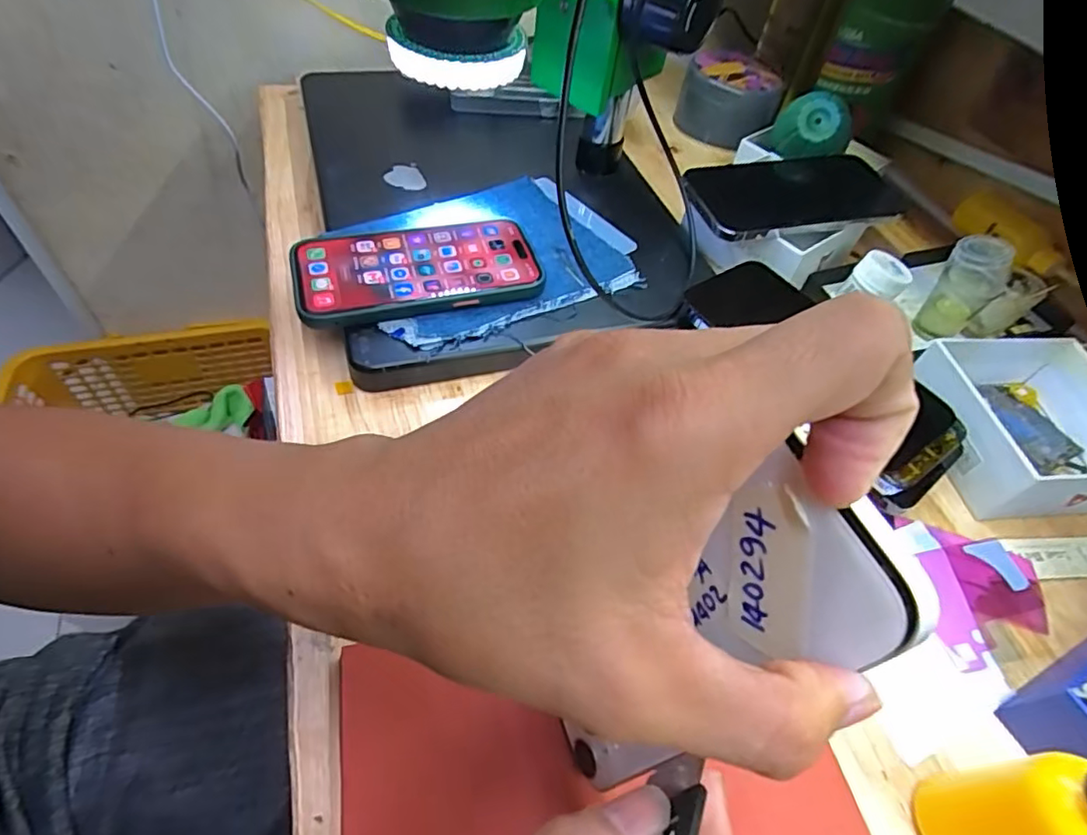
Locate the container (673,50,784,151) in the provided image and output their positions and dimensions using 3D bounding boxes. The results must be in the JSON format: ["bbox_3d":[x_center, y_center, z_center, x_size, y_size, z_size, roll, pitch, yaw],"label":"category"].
[{"bbox_3d":[0.181,-0.310,0.559,0.076,0.063,0.075,3,52,-4],"label":"container"}]

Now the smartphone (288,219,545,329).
[{"bbox_3d":[-0.077,-0.092,0.356,0.146,0.007,0.075,-9,59,-12],"label":"smartphone"}]

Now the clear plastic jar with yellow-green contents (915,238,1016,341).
[{"bbox_3d":[0.288,-0.087,0.395,0.030,0.072,0.026,4,52,-4],"label":"clear plastic jar with yellow-green contents"}]

